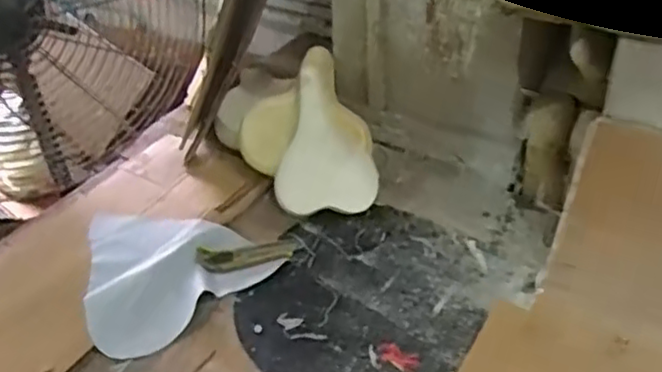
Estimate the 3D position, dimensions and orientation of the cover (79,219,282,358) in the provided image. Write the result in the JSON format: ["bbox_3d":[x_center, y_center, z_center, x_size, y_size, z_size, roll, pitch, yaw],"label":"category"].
[{"bbox_3d":[-0.261,0.109,0.978,0.243,0.030,0.266,-35,48,-29],"label":"cover"}]

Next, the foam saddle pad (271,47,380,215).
[{"bbox_3d":[-0.031,-0.091,1.078,0.168,0.050,0.299,-13,72,-12],"label":"foam saddle pad"}]

